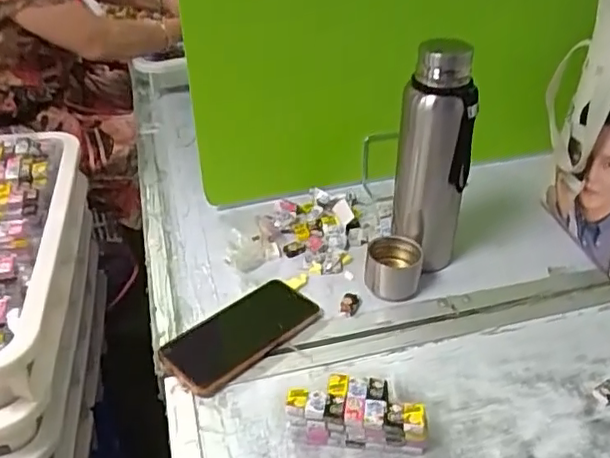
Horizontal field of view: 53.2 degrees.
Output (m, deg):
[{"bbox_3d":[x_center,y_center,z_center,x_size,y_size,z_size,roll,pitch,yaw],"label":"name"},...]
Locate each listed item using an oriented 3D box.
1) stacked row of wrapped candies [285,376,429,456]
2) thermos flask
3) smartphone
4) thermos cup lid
[{"bbox_3d":[0.047,0.163,0.540,0.118,0.042,0.049,5,36,9],"label":"stacked row of wrapped candies"},{"bbox_3d":[0.140,-0.072,0.673,0.074,0.265,0.060,3,36,8],"label":"thermos flask"},{"bbox_3d":[-0.066,0.110,0.635,0.162,0.012,0.076,-29,44,-33],"label":"smartphone"},{"bbox_3d":[0.100,0.045,0.695,0.061,0.055,0.060,-1,35,1],"label":"thermos cup lid"}]

